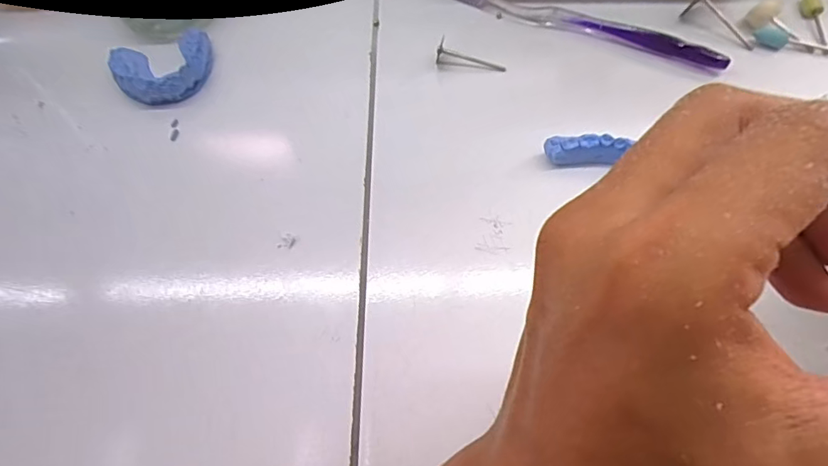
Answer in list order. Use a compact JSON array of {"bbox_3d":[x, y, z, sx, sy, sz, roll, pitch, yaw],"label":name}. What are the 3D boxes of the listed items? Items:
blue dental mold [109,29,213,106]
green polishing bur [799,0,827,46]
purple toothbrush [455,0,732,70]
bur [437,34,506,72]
[{"bbox_3d":[-0.163,-0.107,0.316,0.060,0.017,0.051,-11,63,-2],"label":"blue dental mold"},{"bbox_3d":[0.251,-0.135,0.308,0.010,0.006,0.042,7,63,7],"label":"green polishing bur"},{"bbox_3d":[0.102,-0.137,0.318,0.187,0.012,0.017,24,67,15],"label":"purple toothbrush"},{"bbox_3d":[0.037,-0.113,0.311,0.043,0.012,0.013,8,64,8],"label":"bur"}]

